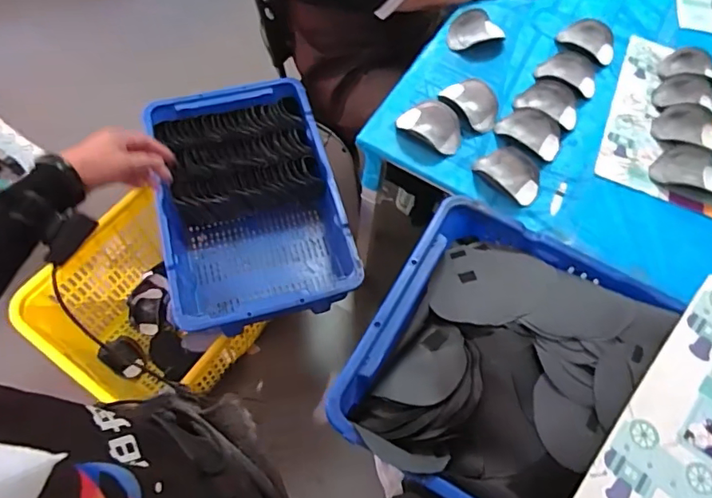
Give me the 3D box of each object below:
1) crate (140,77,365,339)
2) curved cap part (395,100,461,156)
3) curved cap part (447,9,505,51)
[{"bbox_3d":[-0.271,-0.110,1.381,0.435,0.172,0.658,-12,64,-8],"label":"crate"},{"bbox_3d":[0.170,-0.272,1.151,0.139,0.036,0.103,31,66,13],"label":"curved cap part"},{"bbox_3d":[0.283,-0.529,1.286,0.137,0.032,0.111,-22,66,-13],"label":"curved cap part"}]

